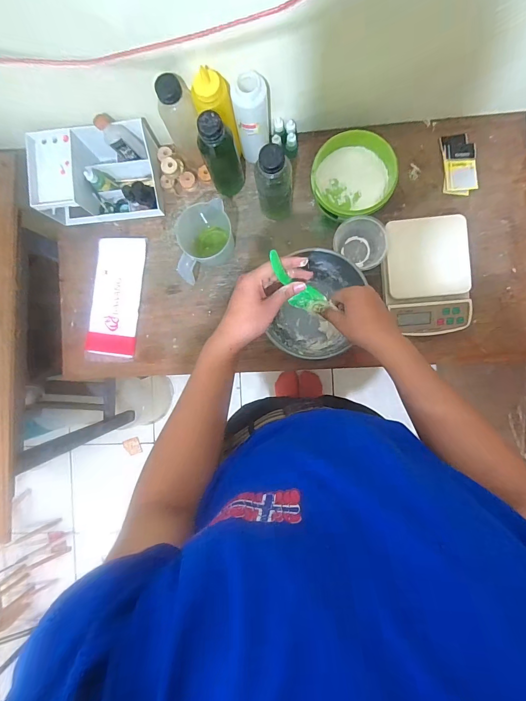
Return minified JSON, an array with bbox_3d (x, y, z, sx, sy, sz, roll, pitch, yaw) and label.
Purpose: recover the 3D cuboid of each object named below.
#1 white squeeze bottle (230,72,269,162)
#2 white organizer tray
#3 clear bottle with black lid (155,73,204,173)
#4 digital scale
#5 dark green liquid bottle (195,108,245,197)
[{"bbox_3d":[-0.019,-0.418,0.610,0.059,0.158,0.066,-3,90,4],"label":"white squeeze bottle"},{"bbox_3d":[-0.335,-0.357,0.684,0.236,0.102,0.150,-4,90,4],"label":"white organizer tray"},{"bbox_3d":[-0.147,-0.408,0.621,0.060,0.186,0.055,0,90,4],"label":"clear bottle with black lid"},{"bbox_3d":[0.316,-0.140,0.648,0.156,0.051,0.218,-6,89,4],"label":"digital scale"},{"bbox_3d":[-0.074,-0.354,0.611,0.066,0.180,0.055,-20,88,4],"label":"dark green liquid bottle"}]

